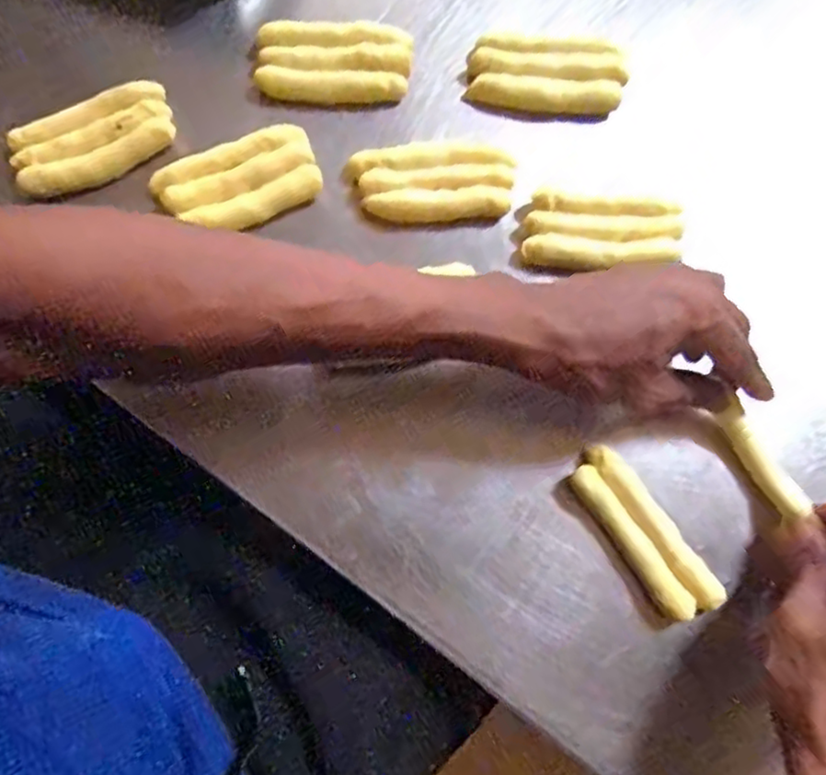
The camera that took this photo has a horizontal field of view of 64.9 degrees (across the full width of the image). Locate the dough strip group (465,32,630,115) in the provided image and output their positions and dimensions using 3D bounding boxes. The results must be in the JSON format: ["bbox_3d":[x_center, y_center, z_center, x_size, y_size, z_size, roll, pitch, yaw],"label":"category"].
[{"bbox_3d":[0.092,-0.215,0.441,0.105,0.017,0.049,5,78,1],"label":"dough strip group"}]

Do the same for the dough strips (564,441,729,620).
[{"bbox_3d":[0.134,0.085,0.381,0.034,0.016,0.106,-34,80,-7],"label":"dough strips"}]

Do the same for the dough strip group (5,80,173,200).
[{"bbox_3d":[-0.212,-0.165,0.431,0.105,0.026,0.047,-30,80,-6],"label":"dough strip group"}]

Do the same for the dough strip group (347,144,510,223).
[{"bbox_3d":[0.014,-0.134,0.426,0.101,0.017,0.047,-3,78,-1],"label":"dough strip group"}]

